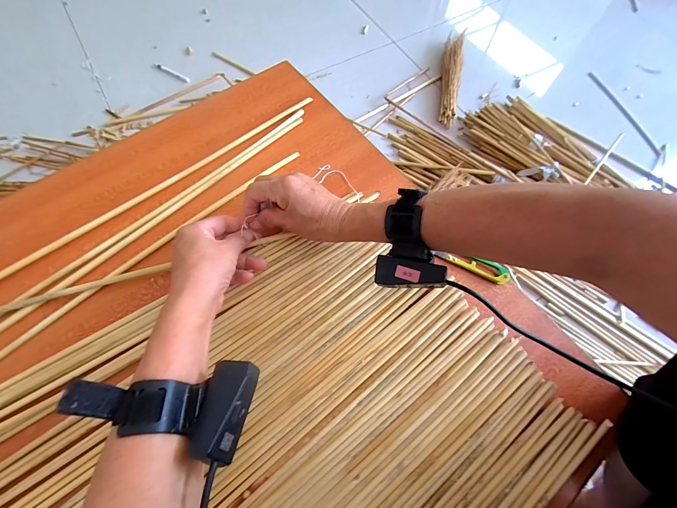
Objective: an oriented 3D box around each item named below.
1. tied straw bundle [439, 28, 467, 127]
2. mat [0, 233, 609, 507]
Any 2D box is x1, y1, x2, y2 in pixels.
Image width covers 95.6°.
[{"bbox_3d":[0.311,-0.489,0.841,0.059,0.043,0.316,11,68,3],"label":"tied straw bundle"},{"bbox_3d":[-0.103,0.215,0.309,0.627,0.016,0.422,-34,72,-14],"label":"mat"}]

